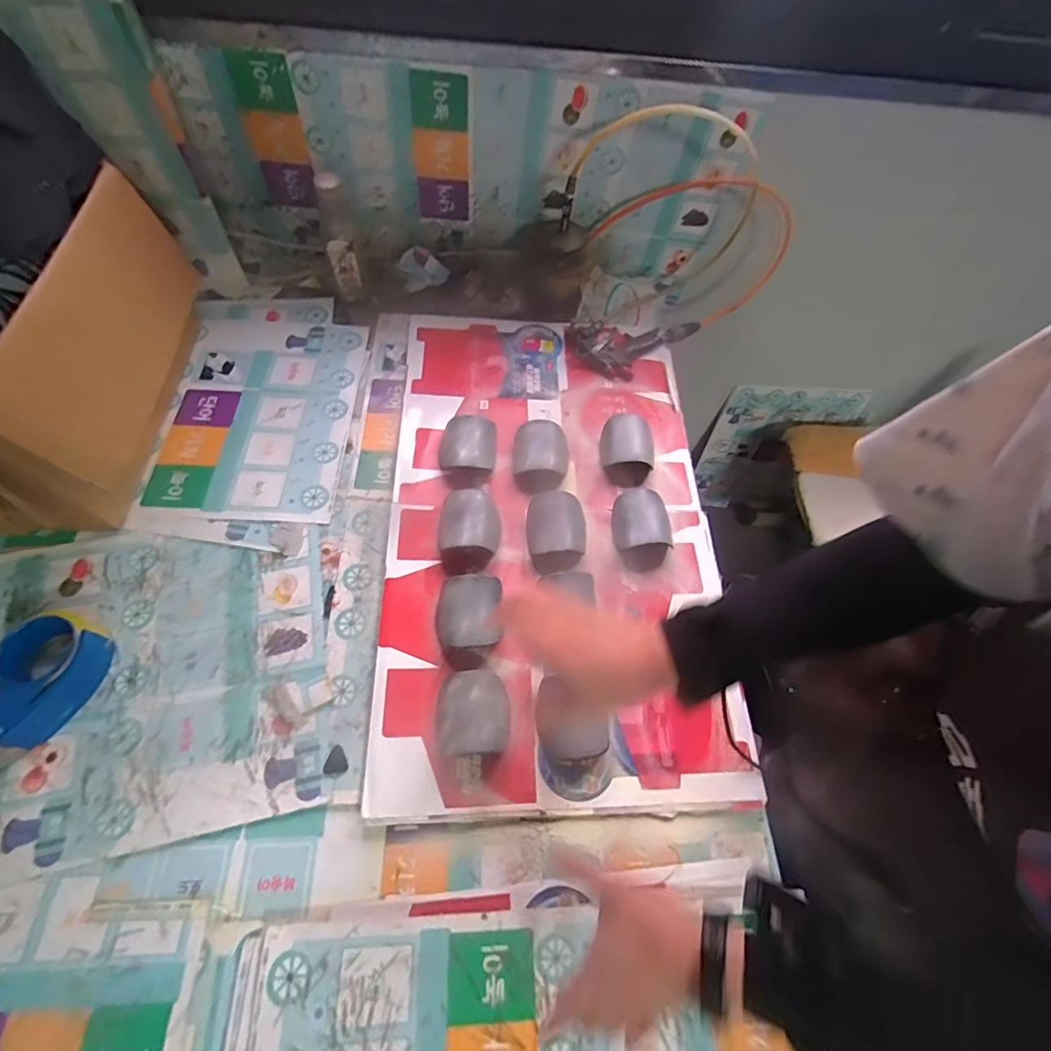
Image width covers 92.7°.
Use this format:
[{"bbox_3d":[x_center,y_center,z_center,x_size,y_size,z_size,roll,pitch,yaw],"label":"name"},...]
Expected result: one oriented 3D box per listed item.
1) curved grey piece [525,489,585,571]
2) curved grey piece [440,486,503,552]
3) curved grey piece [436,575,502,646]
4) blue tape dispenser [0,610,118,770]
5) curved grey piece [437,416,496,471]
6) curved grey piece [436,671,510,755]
[{"bbox_3d":[0.045,0.010,0.712,0.087,0.037,0.117,-1,63,-3],"label":"curved grey piece"},{"bbox_3d":[-0.075,-0.002,0.698,0.082,0.039,0.093,2,63,-1],"label":"curved grey piece"},{"bbox_3d":[-0.071,0.107,0.628,0.078,0.043,0.089,1,63,-2],"label":"curved grey piece"},{"bbox_3d":[-0.546,0.181,0.561,0.097,0.059,0.166,9,63,2],"label":"blue tape dispenser"},{"bbox_3d":[-0.088,-0.123,0.771,0.086,0.042,0.089,2,63,-1],"label":"curved grey piece"},{"bbox_3d":[-0.059,0.214,0.579,0.079,0.037,0.090,-1,63,-3],"label":"curved grey piece"}]

